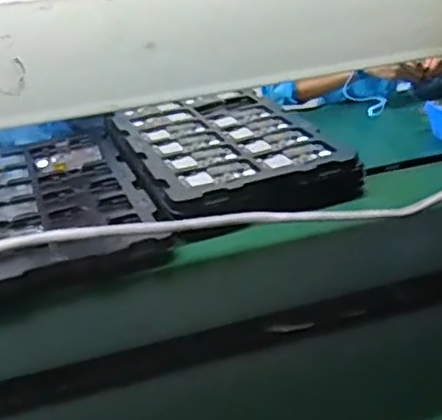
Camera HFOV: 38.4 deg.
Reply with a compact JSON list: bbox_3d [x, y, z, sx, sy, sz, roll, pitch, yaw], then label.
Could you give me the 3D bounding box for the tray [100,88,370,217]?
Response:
[{"bbox_3d":[-0.005,-0.122,1.188,0.330,0.054,0.479,-15,31,-16],"label":"tray"}]

